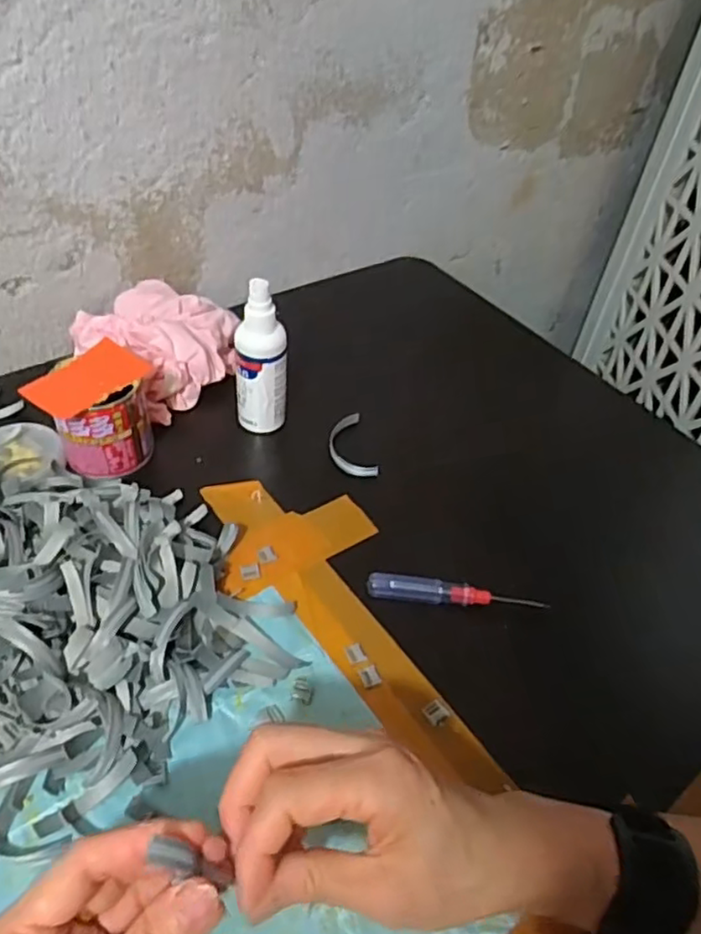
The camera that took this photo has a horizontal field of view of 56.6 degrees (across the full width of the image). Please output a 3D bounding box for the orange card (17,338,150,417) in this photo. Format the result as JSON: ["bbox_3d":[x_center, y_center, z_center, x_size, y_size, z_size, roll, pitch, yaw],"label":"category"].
[{"bbox_3d":[-0.186,-0.064,0.467,0.051,0.006,0.081,31,50,17],"label":"orange card"}]

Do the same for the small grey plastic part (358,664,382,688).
[{"bbox_3d":[0.012,0.127,0.399,0.013,0.004,0.012,-16,49,-20],"label":"small grey plastic part"}]

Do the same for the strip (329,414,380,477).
[{"bbox_3d":[-0.001,-0.017,0.540,0.033,0.010,0.075,-7,46,-12],"label":"strip"}]

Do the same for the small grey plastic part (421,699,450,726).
[{"bbox_3d":[0.051,0.145,0.387,0.013,0.004,0.013,-27,53,-28],"label":"small grey plastic part"}]

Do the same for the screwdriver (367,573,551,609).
[{"bbox_3d":[0.072,0.087,0.441,0.120,0.013,0.014,7,45,2],"label":"screwdriver"}]

